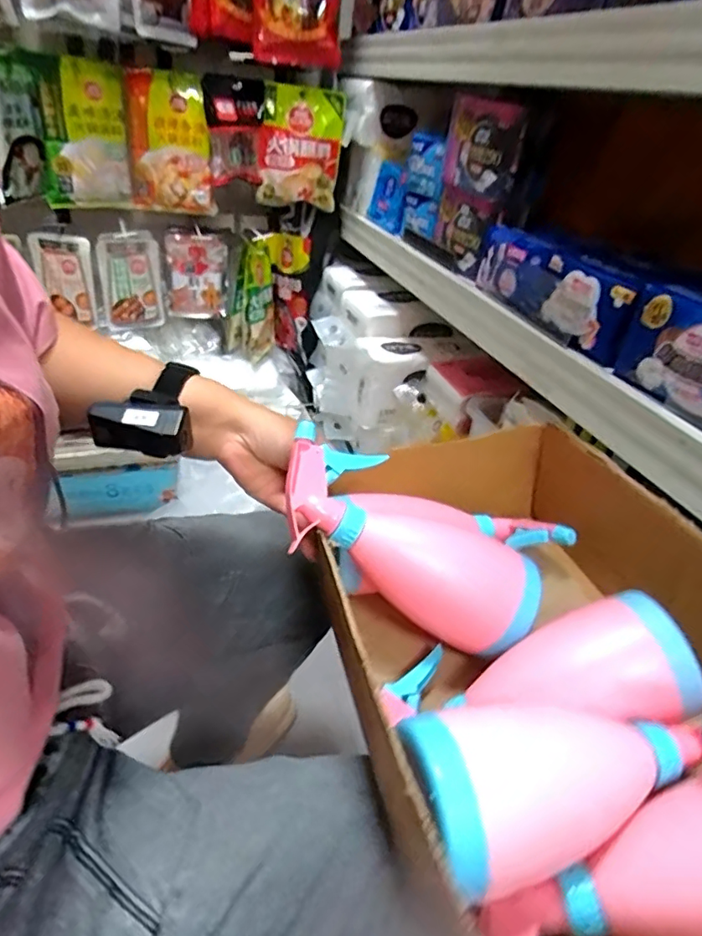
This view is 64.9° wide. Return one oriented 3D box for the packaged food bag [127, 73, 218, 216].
[{"bbox_3d":[-0.335,-0.596,1.022,0.147,0.218,0.029,4,34,-6],"label":"packaged food bag"}]

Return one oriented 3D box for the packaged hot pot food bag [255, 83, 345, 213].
[{"bbox_3d":[-0.104,-0.621,1.076,0.161,0.207,0.056,-5,39,-20],"label":"packaged hot pot food bag"}]

